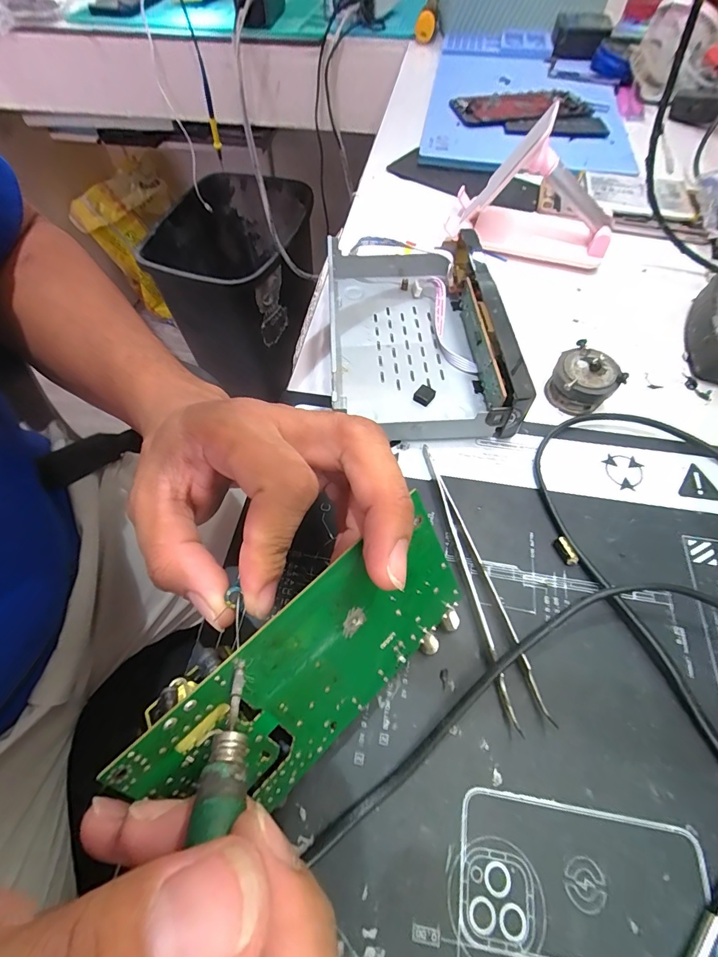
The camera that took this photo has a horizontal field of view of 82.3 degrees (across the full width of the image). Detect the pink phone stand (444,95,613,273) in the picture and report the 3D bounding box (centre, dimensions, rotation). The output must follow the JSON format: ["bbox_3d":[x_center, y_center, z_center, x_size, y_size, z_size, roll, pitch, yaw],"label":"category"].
[{"bbox_3d":[0.143,-0.232,0.337,0.128,0.086,0.073,11,60,7],"label":"pink phone stand"}]

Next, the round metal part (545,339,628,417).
[{"bbox_3d":[0.143,-0.062,0.262,0.038,0.022,0.035,0,59,1],"label":"round metal part"}]

